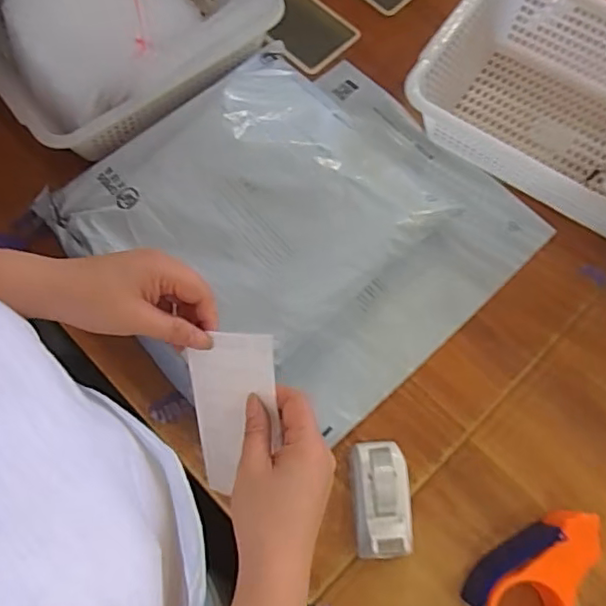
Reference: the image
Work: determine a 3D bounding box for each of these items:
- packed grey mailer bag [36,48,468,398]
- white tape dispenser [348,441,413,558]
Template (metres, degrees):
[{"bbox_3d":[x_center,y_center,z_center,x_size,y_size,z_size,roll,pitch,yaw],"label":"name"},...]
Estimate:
[{"bbox_3d":[-0.063,-0.116,0.713,0.388,0.053,0.333,-37,74,-11],"label":"packed grey mailer bag"},{"bbox_3d":[0.080,0.199,0.623,0.059,0.066,0.115,-4,71,0],"label":"white tape dispenser"}]

